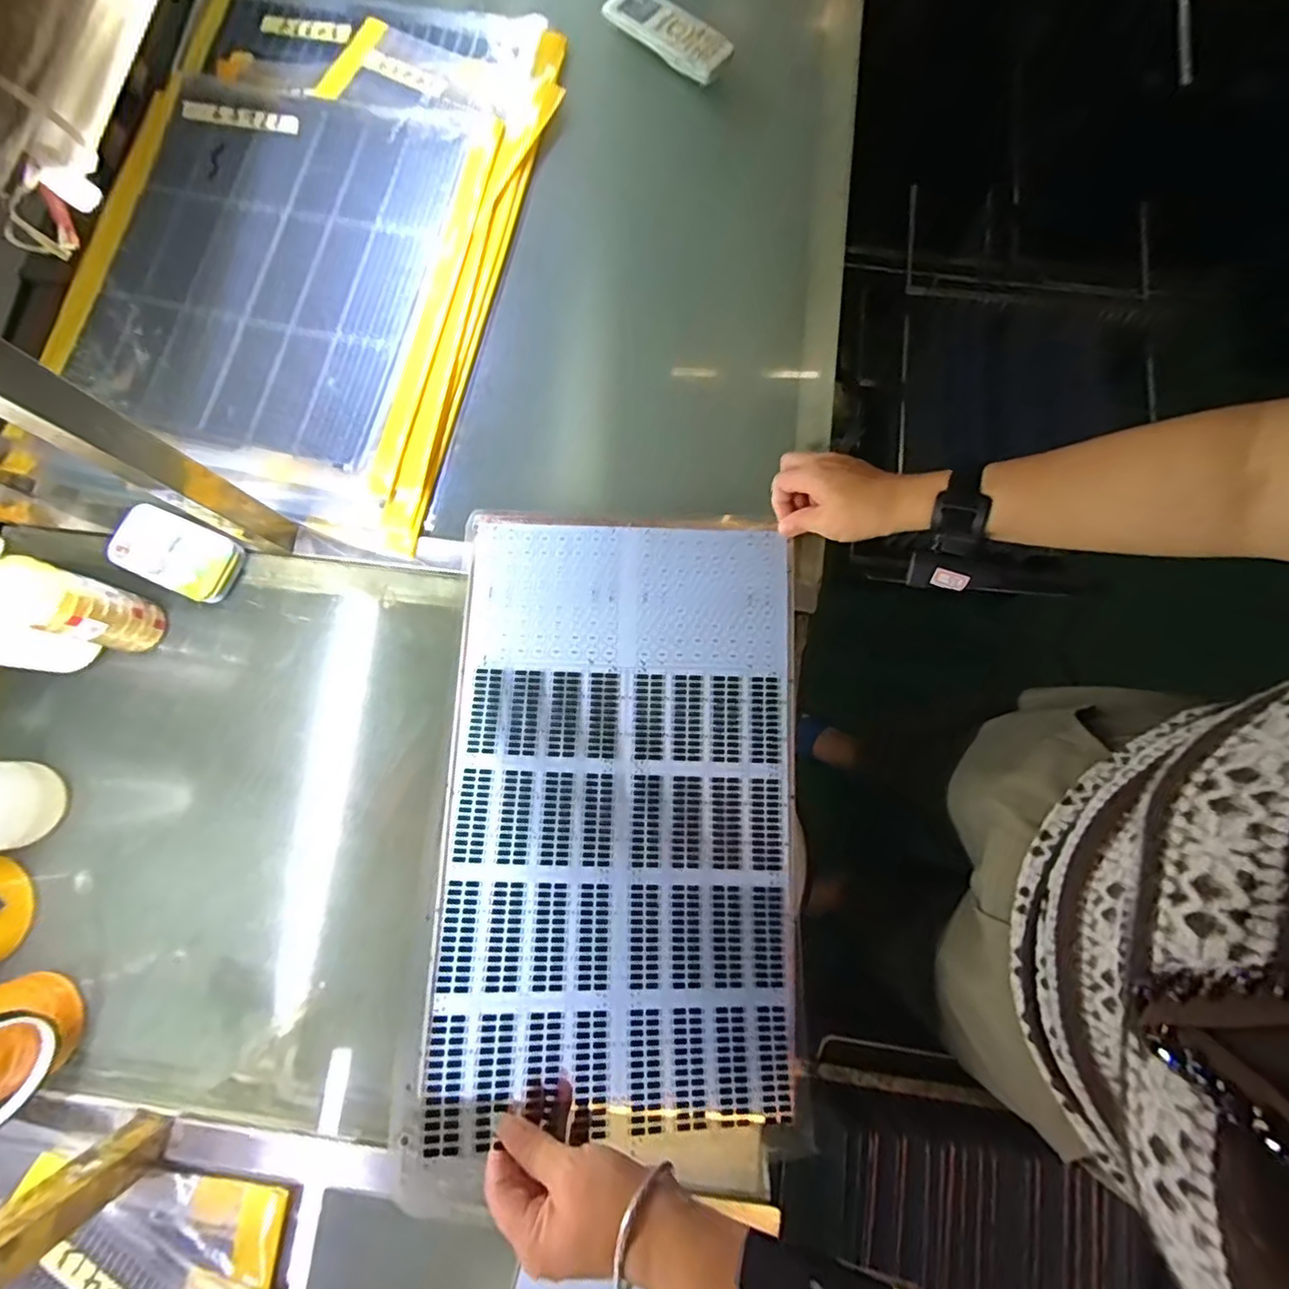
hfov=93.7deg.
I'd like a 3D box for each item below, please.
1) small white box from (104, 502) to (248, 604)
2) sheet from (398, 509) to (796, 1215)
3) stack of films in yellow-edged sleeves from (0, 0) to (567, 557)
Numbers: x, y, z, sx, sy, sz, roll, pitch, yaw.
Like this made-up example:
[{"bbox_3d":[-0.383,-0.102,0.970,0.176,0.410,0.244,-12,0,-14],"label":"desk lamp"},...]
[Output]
[{"bbox_3d":[-0.435,-0.085,0.564,0.106,0.026,0.063,24,80,5],"label":"small white box"},{"bbox_3d":[-0.026,0.107,0.464,0.290,0.114,0.470,2,79,1],"label":"sheet"},{"bbox_3d":[-0.355,-0.413,0.626,0.424,0.031,0.632,14,80,3],"label":"stack of films in yellow-edged sleeves"}]

